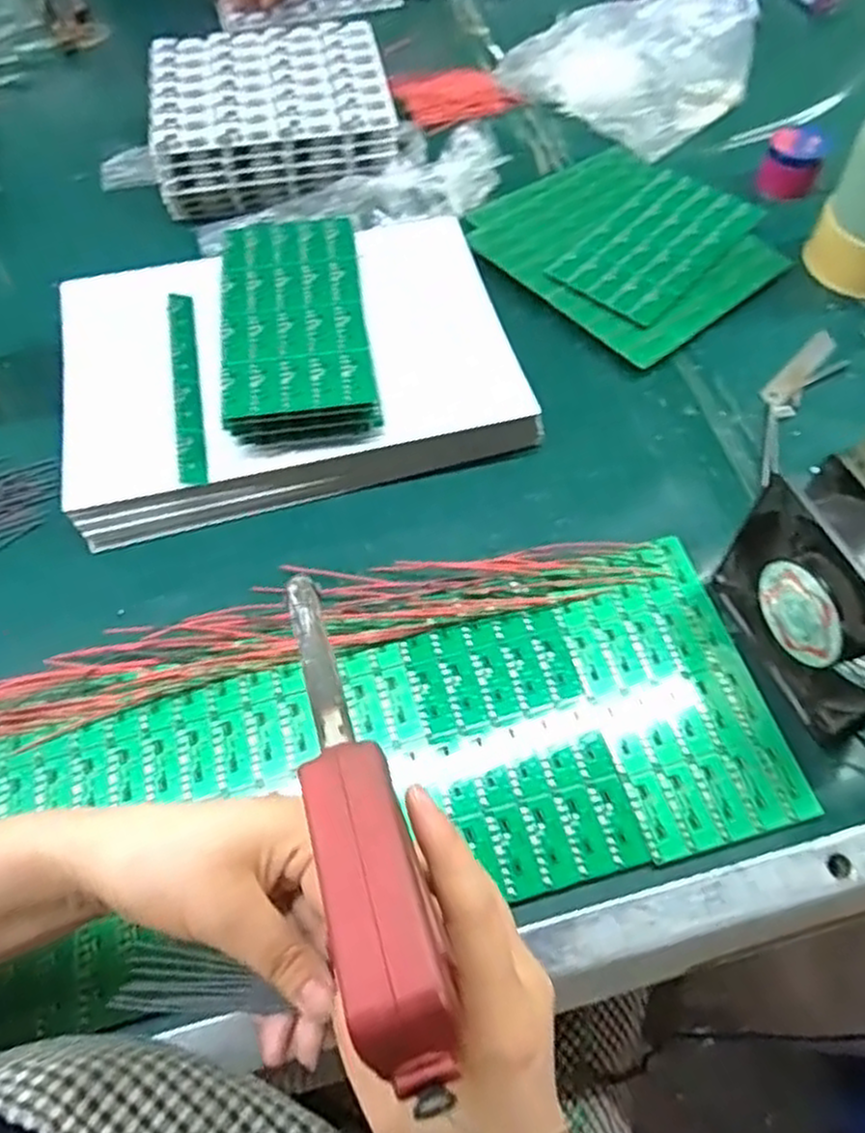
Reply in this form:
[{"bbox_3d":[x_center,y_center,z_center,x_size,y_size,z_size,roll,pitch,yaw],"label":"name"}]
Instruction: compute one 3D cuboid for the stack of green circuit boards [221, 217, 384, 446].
[{"bbox_3d":[-0.099,-0.174,0.536,0.100,0.033,0.185,-7,60,-4],"label":"stack of green circuit boards"}]

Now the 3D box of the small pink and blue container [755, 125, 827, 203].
[{"bbox_3d":[0.332,-0.371,0.686,0.053,0.044,0.057,22,62,12],"label":"small pink and blue container"}]

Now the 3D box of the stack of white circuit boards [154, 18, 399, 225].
[{"bbox_3d":[-0.156,-0.432,0.708,0.220,0.066,0.184,-13,60,-8],"label":"stack of white circuit boards"}]

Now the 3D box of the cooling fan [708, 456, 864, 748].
[{"bbox_3d":[0.224,0.021,0.421,0.051,0.114,0.124,-20,62,-11],"label":"cooling fan"}]

